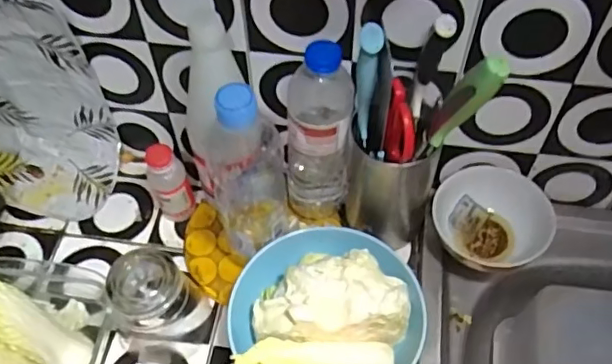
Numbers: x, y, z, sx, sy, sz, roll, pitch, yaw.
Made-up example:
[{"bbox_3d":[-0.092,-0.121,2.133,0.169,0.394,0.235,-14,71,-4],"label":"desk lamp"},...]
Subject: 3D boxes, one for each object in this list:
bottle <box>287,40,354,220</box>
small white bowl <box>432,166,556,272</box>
[{"bbox_3d":[0.012,-0.044,0.560,0.063,0.221,0.053,1,54,3],"label":"bottle"},{"bbox_3d":[0.191,0.035,0.591,0.100,0.049,0.106,-1,54,1],"label":"small white bowl"}]

